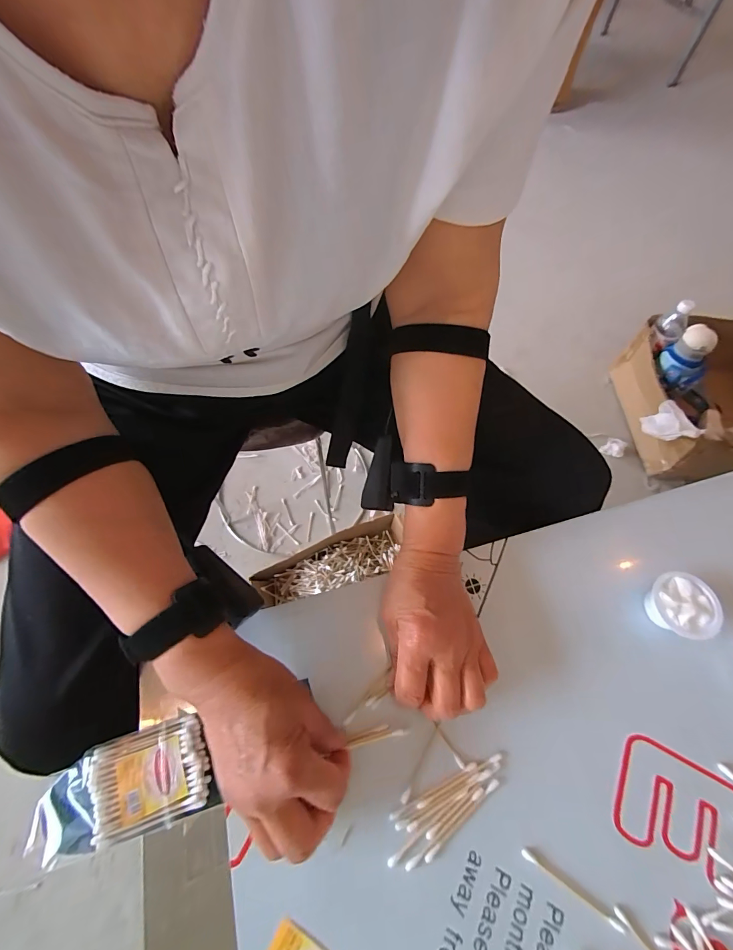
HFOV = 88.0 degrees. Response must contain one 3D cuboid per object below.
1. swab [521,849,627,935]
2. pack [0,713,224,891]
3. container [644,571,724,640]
[{"bbox_3d":[0.140,0.282,0.258,0.070,0.004,0.006,30,66,13],"label":"swab"},{"bbox_3d":[-0.180,0.227,0.273,0.127,0.014,0.063,-15,64,-9],"label":"pack"},{"bbox_3d":[0.273,0.117,0.336,0.052,0.033,0.053,1,63,-2],"label":"container"}]

